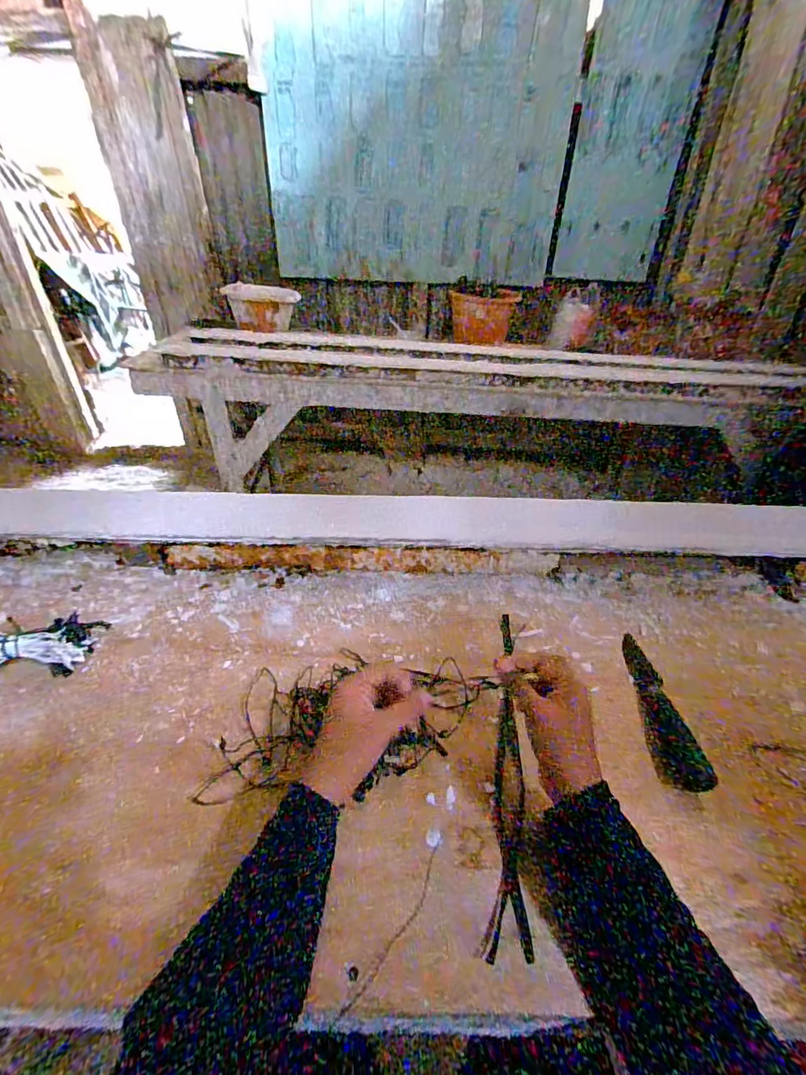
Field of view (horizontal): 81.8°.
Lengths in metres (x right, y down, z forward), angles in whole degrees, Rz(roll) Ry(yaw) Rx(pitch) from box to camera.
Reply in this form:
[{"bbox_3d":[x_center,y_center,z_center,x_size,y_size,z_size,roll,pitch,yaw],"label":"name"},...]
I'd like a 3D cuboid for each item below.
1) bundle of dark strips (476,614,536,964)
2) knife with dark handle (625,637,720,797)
[{"bbox_3d":[0.106,0.205,0.470,0.035,0.015,0.343,8,38,7],"label":"bundle of dark strips"},{"bbox_3d":[0.278,0.186,0.522,0.048,0.021,0.184,0,36,-3],"label":"knife with dark handle"}]

